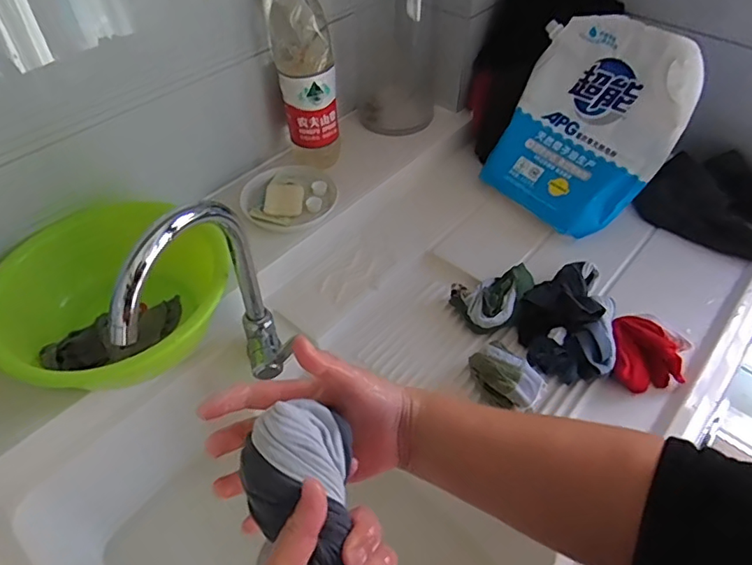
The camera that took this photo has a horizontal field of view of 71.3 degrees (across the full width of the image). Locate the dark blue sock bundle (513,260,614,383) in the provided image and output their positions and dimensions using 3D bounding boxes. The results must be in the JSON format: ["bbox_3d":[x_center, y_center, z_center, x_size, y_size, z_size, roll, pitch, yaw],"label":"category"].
[{"bbox_3d":[0.267,0.042,0.726,0.122,0.066,0.185,9,49,8],"label":"dark blue sock bundle"}]

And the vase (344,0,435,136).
[{"bbox_3d":[0.030,-0.457,0.931,0.164,0.353,0.125,14,50,12],"label":"vase"}]

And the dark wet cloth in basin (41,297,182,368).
[{"bbox_3d":[-0.320,0.066,0.653,0.169,0.045,0.081,-27,54,-23],"label":"dark wet cloth in basin"}]

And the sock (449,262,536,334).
[{"bbox_3d":[0.176,0.024,0.759,0.118,0.044,0.090,-10,49,-9],"label":"sock"}]

